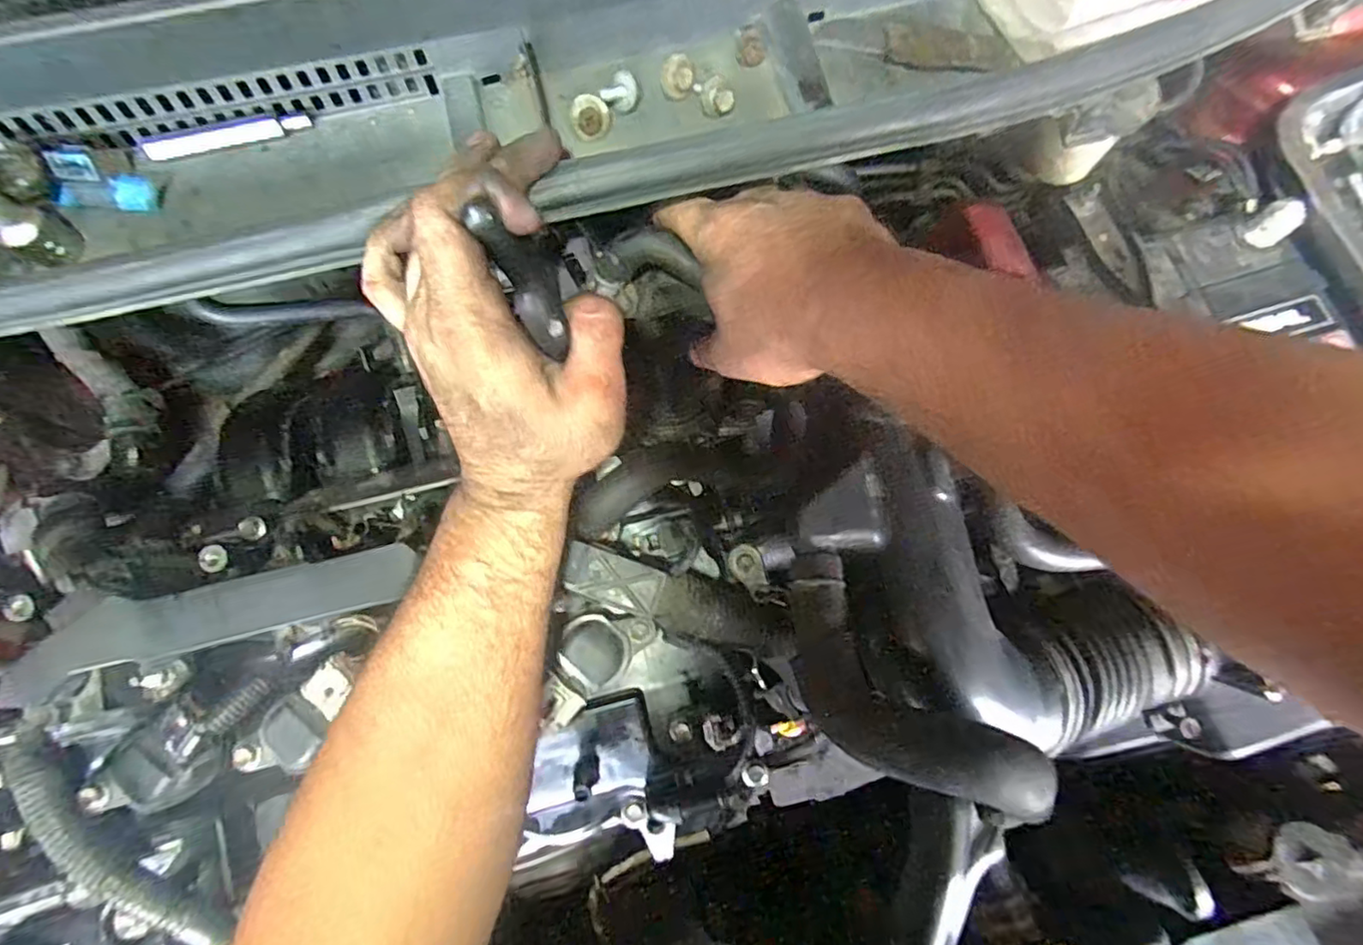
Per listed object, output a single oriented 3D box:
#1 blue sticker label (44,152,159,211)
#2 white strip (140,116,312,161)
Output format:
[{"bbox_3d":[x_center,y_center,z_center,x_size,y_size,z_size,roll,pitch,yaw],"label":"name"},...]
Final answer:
[{"bbox_3d":[-0.261,-0.130,0.276,0.043,0.010,0.021,14,72,-12],"label":"blue sticker label"},{"bbox_3d":[-0.212,-0.158,0.285,0.075,0.009,0.009,-11,72,-3],"label":"white strip"}]

